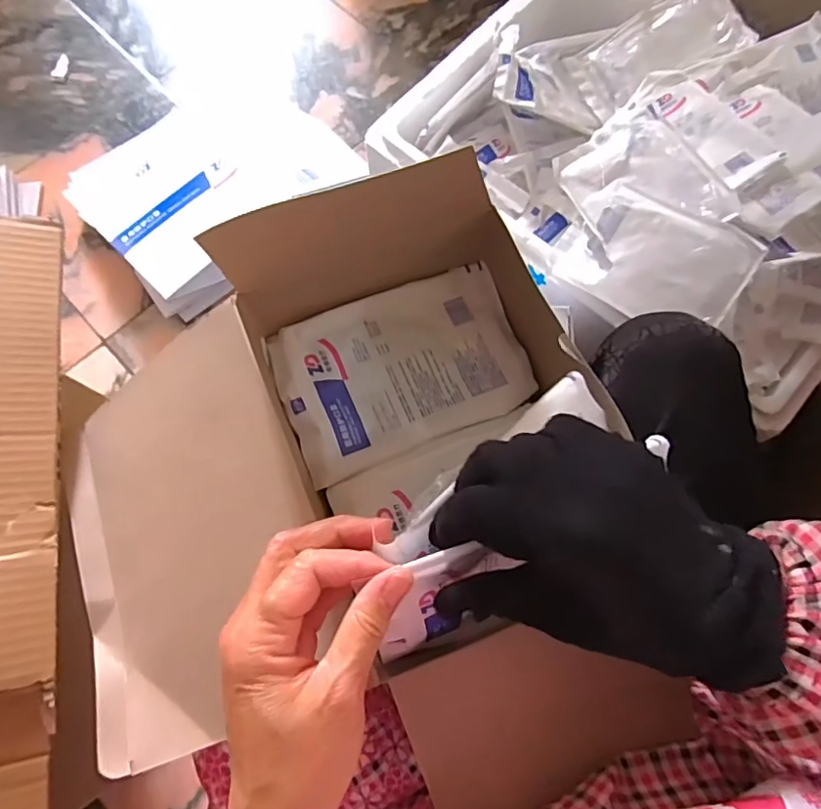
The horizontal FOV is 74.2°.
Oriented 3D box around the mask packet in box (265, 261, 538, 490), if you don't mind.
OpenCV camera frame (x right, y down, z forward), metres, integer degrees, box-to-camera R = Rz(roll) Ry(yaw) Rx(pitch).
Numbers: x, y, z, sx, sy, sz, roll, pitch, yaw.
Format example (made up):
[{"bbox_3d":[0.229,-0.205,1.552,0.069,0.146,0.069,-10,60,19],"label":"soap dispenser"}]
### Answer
[{"bbox_3d":[-0.004,-0.031,0.429,0.191,0.030,0.128,-23,76,-6],"label":"mask packet in box"}]

